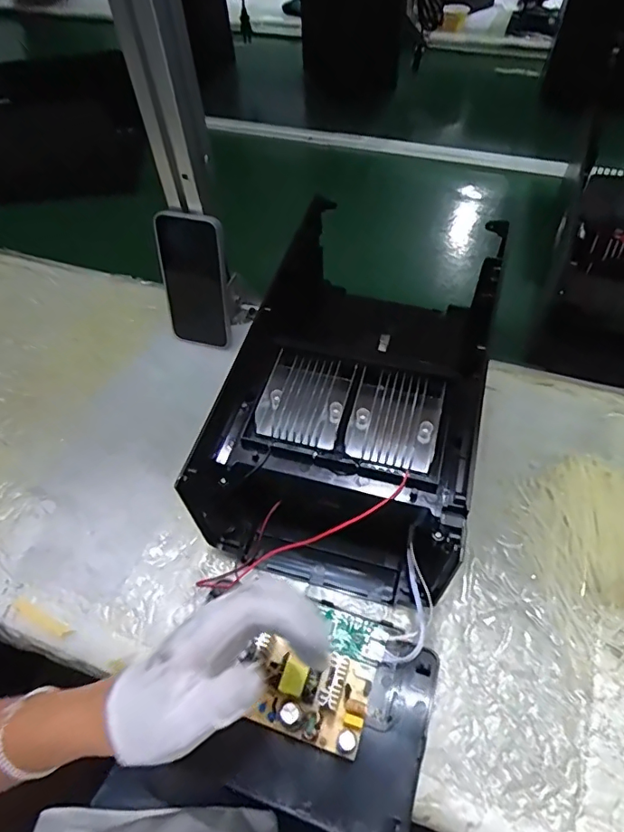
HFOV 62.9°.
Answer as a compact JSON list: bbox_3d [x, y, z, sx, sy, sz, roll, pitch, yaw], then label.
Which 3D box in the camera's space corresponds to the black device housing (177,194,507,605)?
[{"bbox_3d":[0.051,-0.033,0.477,0.192,0.158,0.342,12,56,12],"label":"black device housing"}]

